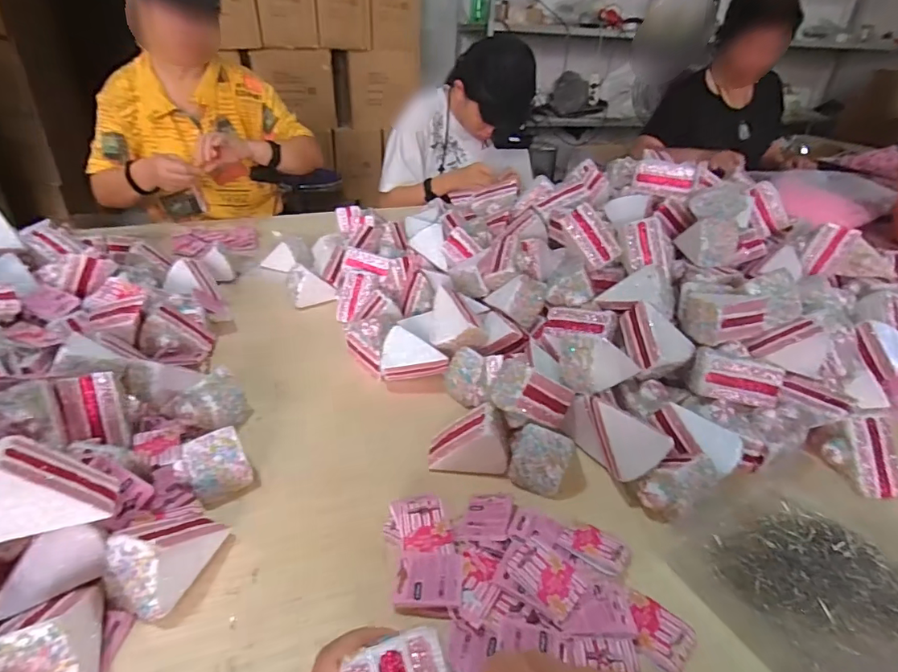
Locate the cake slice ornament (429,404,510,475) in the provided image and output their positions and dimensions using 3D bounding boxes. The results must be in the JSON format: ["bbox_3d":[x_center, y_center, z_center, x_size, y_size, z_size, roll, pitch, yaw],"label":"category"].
[{"bbox_3d":[0.024,0.111,0.532,0.086,0.056,0.052,9,32,10],"label":"cake slice ornament"}]

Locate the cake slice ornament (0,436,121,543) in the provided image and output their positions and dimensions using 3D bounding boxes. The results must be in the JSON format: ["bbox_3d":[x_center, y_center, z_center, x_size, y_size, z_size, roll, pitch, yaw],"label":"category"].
[{"bbox_3d":[-0.307,0.111,0.370,0.081,0.065,0.056,-13,35,-23],"label":"cake slice ornament"}]

